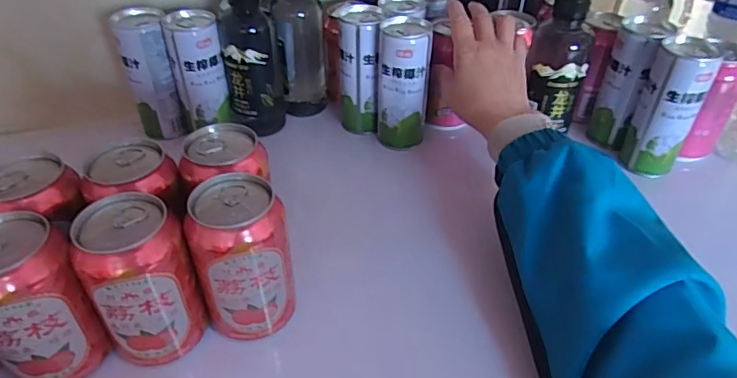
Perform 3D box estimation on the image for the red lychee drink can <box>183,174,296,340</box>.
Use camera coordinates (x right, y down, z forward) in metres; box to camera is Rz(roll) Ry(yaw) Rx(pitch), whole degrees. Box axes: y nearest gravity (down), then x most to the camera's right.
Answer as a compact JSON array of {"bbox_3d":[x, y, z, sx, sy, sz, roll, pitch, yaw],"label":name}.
[{"bbox_3d":[-0.085,0.050,0.351,0.061,0.106,0.055,-14,42,-17],"label":"red lychee drink can"}]

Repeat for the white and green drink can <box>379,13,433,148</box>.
[{"bbox_3d":[0.037,-0.106,0.535,0.053,0.129,0.050,5,40,5],"label":"white and green drink can"}]

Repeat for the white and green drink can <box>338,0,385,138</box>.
[{"bbox_3d":[-0.011,-0.128,0.562,0.046,0.128,0.058,4,40,4],"label":"white and green drink can"}]

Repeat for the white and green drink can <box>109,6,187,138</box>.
[{"bbox_3d":[-0.230,-0.119,0.539,0.052,0.127,0.050,-21,45,-24],"label":"white and green drink can"}]

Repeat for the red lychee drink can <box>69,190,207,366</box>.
[{"bbox_3d":[-0.148,0.061,0.334,0.062,0.101,0.057,-21,45,-24],"label":"red lychee drink can"}]

